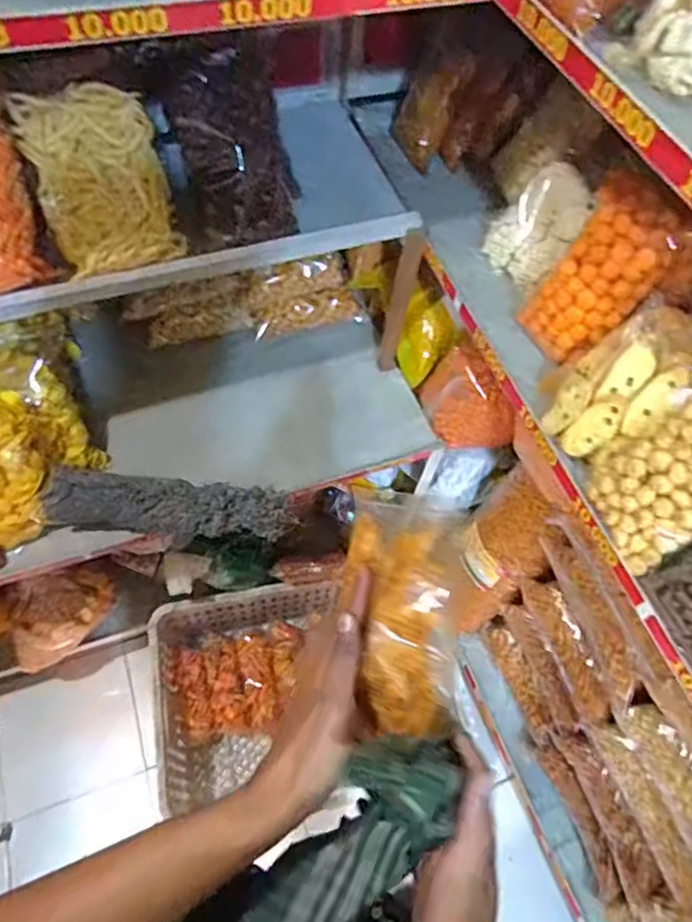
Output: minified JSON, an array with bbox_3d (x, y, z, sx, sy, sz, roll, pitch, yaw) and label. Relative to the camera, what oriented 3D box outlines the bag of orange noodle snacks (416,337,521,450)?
[{"bbox_3d":[0.199,-0.097,1.027,0.063,0.177,0.176,-29,65,-18],"label":"bag of orange noodle snacks"}]

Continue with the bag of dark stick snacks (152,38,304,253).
[{"bbox_3d":[-0.154,-0.410,0.801,0.161,0.242,0.080,-6,32,5],"label":"bag of dark stick snacks"}]

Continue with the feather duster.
[{"bbox_3d":[-0.271,0.071,0.949,0.365,0.079,0.080,5,59,0],"label":"feather duster"}]

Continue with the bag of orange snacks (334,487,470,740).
[{"bbox_3d":[0.049,0.107,0.448,0.080,0.042,0.172,-1,69,-4],"label":"bag of orange snacks"}]

